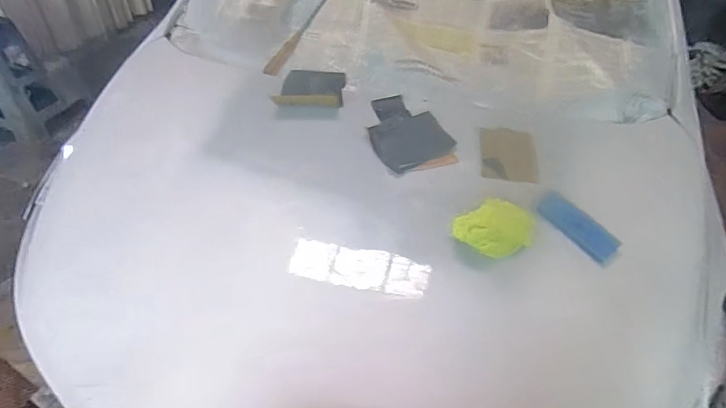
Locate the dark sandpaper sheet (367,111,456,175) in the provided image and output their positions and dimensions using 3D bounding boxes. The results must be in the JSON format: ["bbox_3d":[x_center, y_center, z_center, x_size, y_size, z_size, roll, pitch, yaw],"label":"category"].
[{"bbox_3d":[0.097,-0.132,0.894,0.146,0.012,0.136,-22,57,-5],"label":"dark sandpaper sheet"}]

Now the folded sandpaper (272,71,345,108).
[{"bbox_3d":[-0.119,-0.269,1.017,0.150,0.017,0.147,2,42,0],"label":"folded sandpaper"}]

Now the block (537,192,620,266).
[{"bbox_3d":[0.389,0.039,0.797,0.059,0.032,0.147,-29,64,-30],"label":"block"}]

